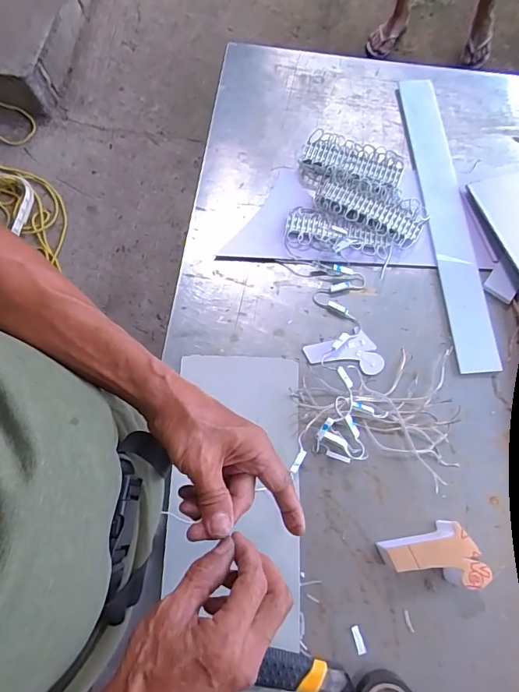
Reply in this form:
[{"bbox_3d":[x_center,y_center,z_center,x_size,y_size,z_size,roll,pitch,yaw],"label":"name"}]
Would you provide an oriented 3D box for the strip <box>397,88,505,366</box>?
[{"bbox_3d":[0.251,-0.185,0.599,0.055,0.012,0.455,-4,72,-4],"label":"strip"}]

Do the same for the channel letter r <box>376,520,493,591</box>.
[{"bbox_3d":[0.174,0.218,0.444,0.084,0.046,0.057,-16,73,-8],"label":"channel letter r"}]

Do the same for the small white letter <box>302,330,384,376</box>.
[{"bbox_3d":[0.102,0.015,0.529,0.084,0.005,0.055,-15,73,-8],"label":"small white letter"}]

